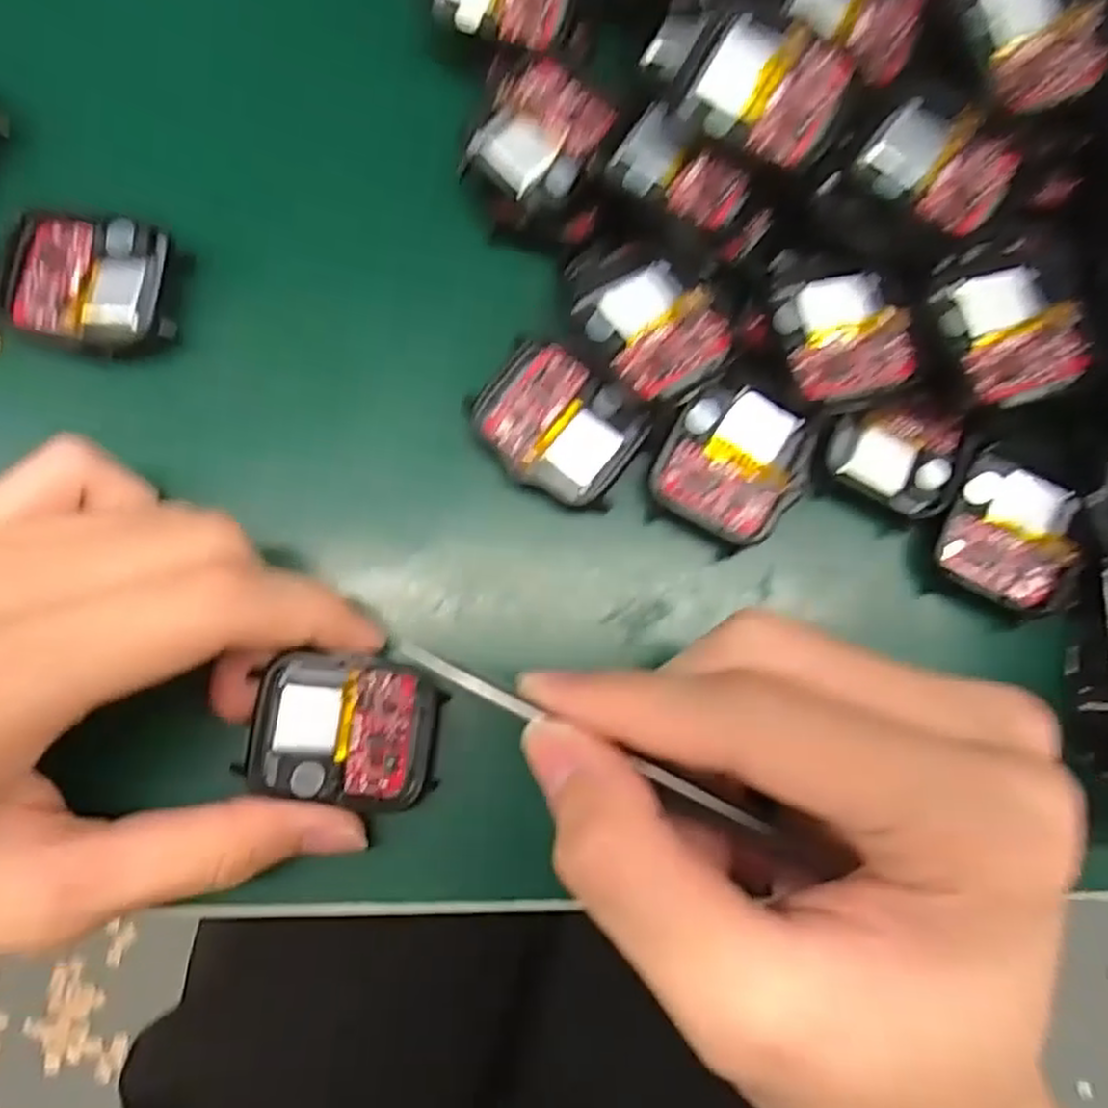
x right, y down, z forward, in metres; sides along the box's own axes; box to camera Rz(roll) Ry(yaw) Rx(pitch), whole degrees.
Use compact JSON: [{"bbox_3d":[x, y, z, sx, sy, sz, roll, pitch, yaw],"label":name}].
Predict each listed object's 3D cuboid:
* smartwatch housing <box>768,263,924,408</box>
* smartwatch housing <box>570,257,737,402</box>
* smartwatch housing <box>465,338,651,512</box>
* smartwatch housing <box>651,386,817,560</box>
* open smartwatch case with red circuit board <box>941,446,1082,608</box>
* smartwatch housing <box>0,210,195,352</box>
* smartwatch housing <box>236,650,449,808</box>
[{"bbox_3d":[0.079,-0.061,0.207,0.035,0.010,0.042,-7,81,-5],"label":"smartwatch housing"},{"bbox_3d":[0.027,-0.061,0.205,0.035,0.008,0.041,-38,85,-9],"label":"smartwatch housing"},{"bbox_3d":[0.001,-0.035,0.207,0.044,0.010,0.035,43,81,4],"label":"smartwatch housing"},{"bbox_3d":[0.049,-0.025,0.209,0.037,0.009,0.040,32,80,2],"label":"smartwatch housing"},{"bbox_3d":[0.126,-0.006,0.211,0.035,0.008,0.038,25,80,1],"label":"open smartwatch case with red circuit board"},{"bbox_3d":[-0.125,-0.073,0.209,0.046,0.011,0.035,9,80,-2],"label":"smartwatch housing"},{"bbox_3d":[-0.052,0.045,0.192,0.044,0.009,0.036,10,83,-3],"label":"smartwatch housing"}]

